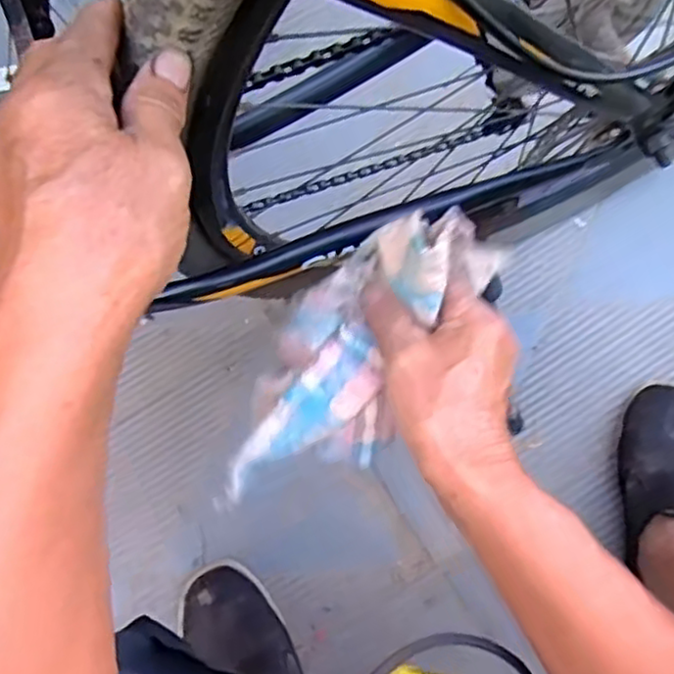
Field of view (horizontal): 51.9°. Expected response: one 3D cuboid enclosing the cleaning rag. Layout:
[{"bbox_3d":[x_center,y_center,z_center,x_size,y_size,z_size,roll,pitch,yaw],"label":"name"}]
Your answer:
[{"bbox_3d":[0.003,0.018,0.385,0.085,0.054,0.182,42,103,10],"label":"cleaning rag"}]

